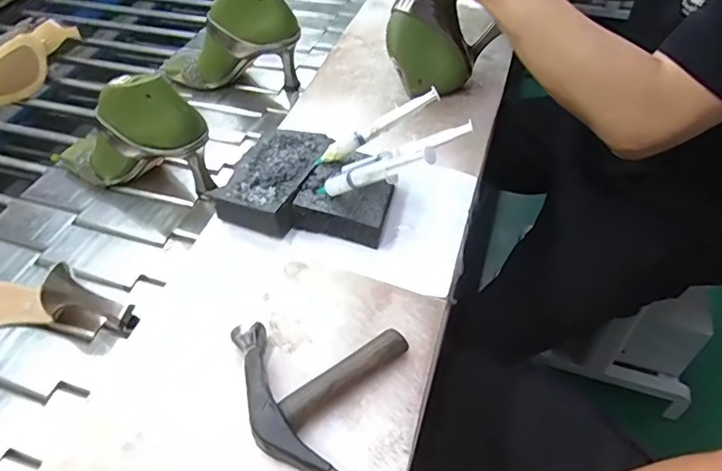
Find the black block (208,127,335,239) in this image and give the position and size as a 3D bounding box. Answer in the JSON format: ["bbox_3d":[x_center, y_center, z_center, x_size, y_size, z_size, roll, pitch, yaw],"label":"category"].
[{"bbox_3d":[-0.087,-0.063,0.538,0.082,0.030,0.128,17,52,17],"label":"black block"}]

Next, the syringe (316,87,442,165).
[{"bbox_3d":[0.016,-0.109,0.520,0.138,0.013,0.014,-30,50,7],"label":"syringe"}]

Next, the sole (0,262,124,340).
[{"bbox_3d":[-0.347,0.059,0.501,0.224,0.063,0.067,-5,49,-1],"label":"sole"}]

